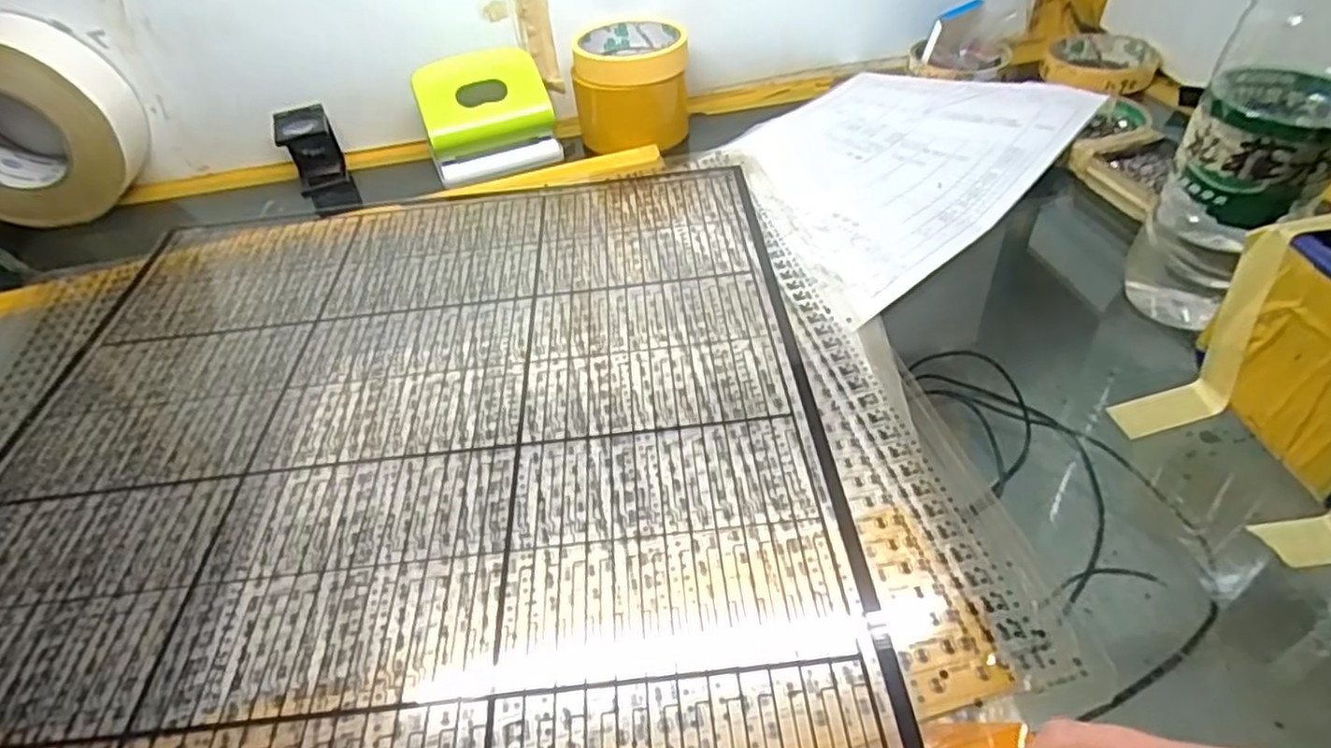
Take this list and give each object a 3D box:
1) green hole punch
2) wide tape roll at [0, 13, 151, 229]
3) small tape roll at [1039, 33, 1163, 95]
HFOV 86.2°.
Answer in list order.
[{"bbox_3d":[-0.139,-0.204,0.556,0.096,0.072,0.054,-17,44,-10],"label":"green hole punch"},{"bbox_3d":[-0.483,-0.189,0.541,0.143,0.135,0.069,-11,43,-4],"label":"wide tape roll"},{"bbox_3d":[0.373,-0.266,0.613,0.086,0.021,0.104,18,48,24],"label":"small tape roll"}]

